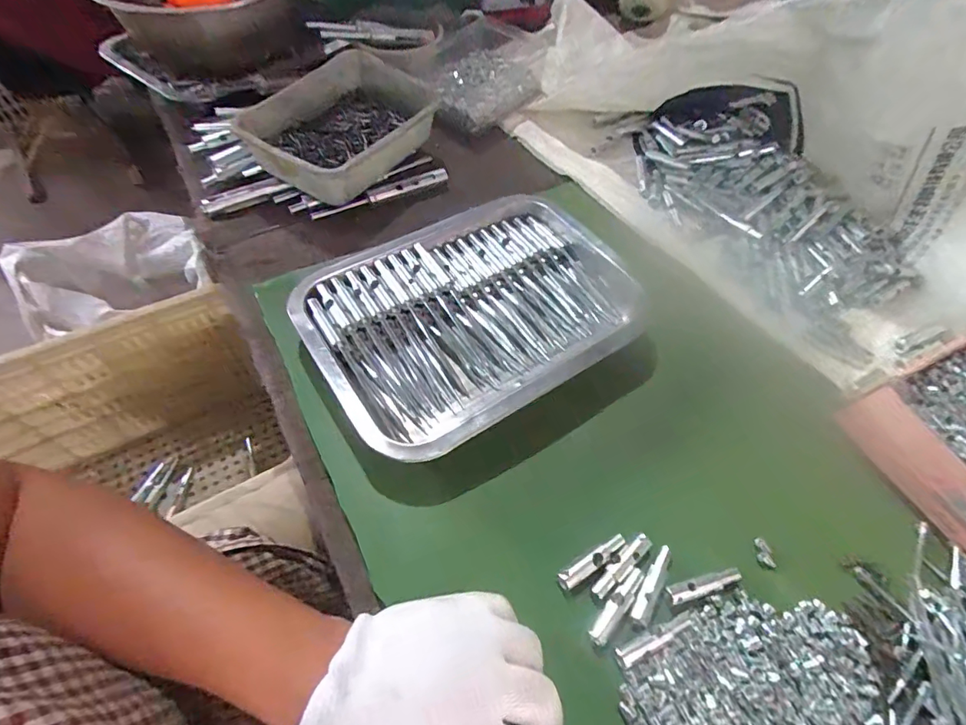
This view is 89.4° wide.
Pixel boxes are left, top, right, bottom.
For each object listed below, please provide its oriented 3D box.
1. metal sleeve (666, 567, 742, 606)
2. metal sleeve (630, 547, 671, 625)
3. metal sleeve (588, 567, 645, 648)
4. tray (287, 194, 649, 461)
[{"bbox_3d":[0.139,0.139,0.305,0.049,0.004,0.011,-13,60,-12],"label":"metal sleeve"},{"bbox_3d":[0.105,0.137,0.303,0.011,0.006,0.050,29,61,13],"label":"metal sleeve"},{"bbox_3d":[0.082,0.147,0.296,0.011,0.005,0.051,37,63,18],"label":"metal sleeve"},{"bbox_3d":[0.000,-0.043,0.398,0.268,0.046,0.191,-28,64,-20],"label":"tray"}]

